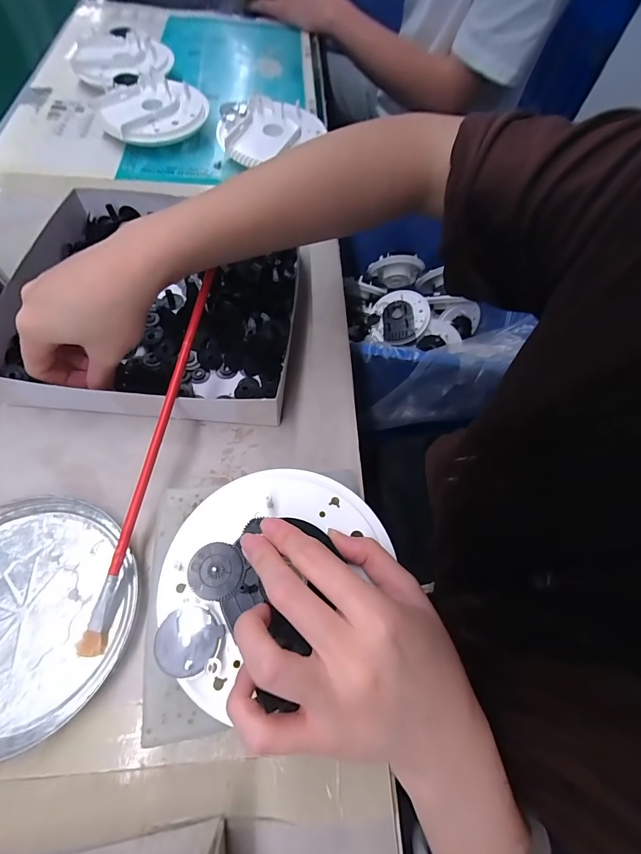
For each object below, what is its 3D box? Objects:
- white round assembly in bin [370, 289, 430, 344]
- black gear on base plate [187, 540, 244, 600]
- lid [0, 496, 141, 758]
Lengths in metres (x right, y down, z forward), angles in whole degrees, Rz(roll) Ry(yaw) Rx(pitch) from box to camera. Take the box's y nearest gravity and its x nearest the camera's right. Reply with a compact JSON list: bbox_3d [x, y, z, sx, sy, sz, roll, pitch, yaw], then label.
[{"bbox_3d":[0.169,-0.226,0.778,0.119,0.040,0.119,-4,71,11],"label":"white round assembly in bin"},{"bbox_3d":[-0.052,0.072,0.185,0.026,0.004,0.026,2,62,-3],"label":"black gear on base plate"},{"bbox_3d":[-0.175,0.106,0.211,0.125,0.013,0.124,2,62,-3],"label":"lid"}]

